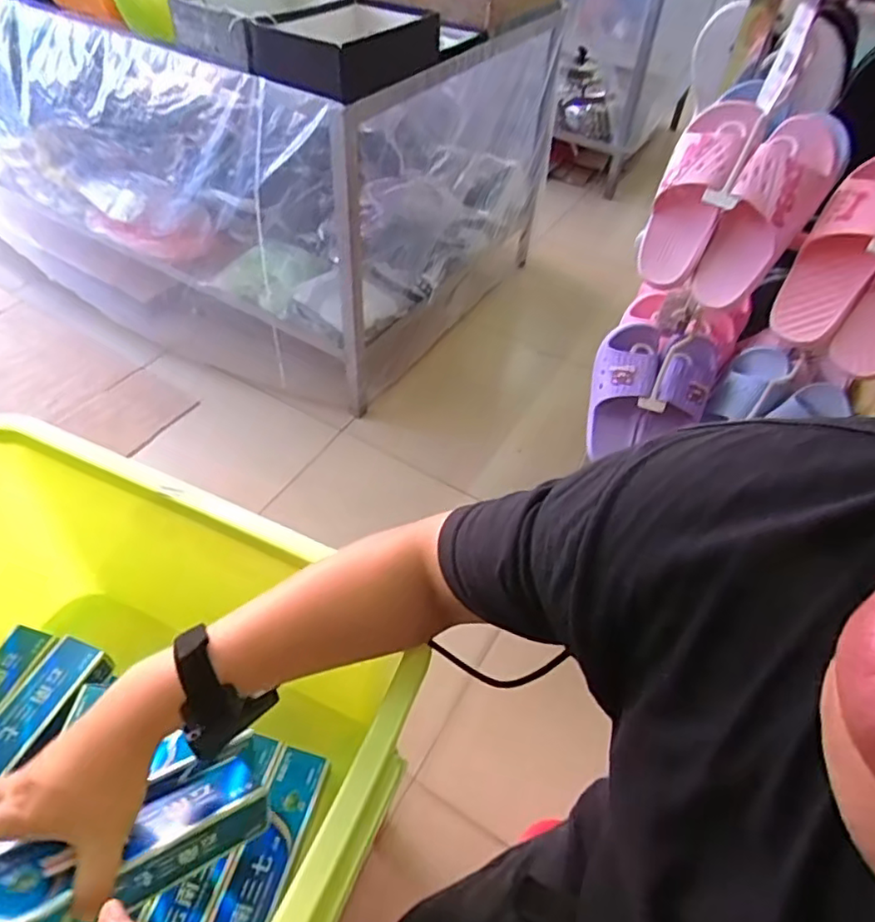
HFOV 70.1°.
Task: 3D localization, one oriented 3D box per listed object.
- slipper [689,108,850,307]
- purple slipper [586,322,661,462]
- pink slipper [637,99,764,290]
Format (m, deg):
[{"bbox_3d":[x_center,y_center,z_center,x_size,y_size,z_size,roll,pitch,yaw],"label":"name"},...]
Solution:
[{"bbox_3d":[0.385,-0.295,0.733,0.085,0.227,0.079,38,21,26],"label":"slipper"},{"bbox_3d":[0.286,-0.110,0.982,0.092,0.211,0.059,16,13,10],"label":"purple slipper"},{"bbox_3d":[0.320,-0.331,0.791,0.078,0.210,0.098,22,50,15],"label":"pink slipper"}]

